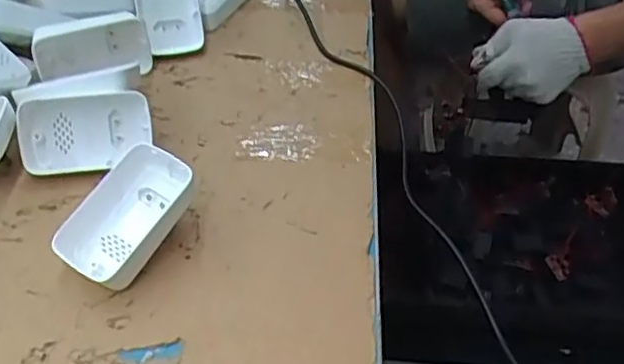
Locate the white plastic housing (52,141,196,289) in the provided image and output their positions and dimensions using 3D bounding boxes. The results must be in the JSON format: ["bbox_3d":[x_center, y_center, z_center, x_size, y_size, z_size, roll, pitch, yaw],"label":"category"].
[{"bbox_3d":[-0.127,0.021,0.463,0.061,0.020,0.095,32,75,9],"label":"white plastic housing"}]

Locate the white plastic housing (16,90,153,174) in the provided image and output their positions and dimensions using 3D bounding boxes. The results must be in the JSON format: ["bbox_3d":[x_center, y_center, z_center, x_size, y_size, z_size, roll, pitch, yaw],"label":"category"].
[{"bbox_3d":[-0.172,-0.038,0.522,0.095,0.056,0.028,-8,16,-10],"label":"white plastic housing"}]

